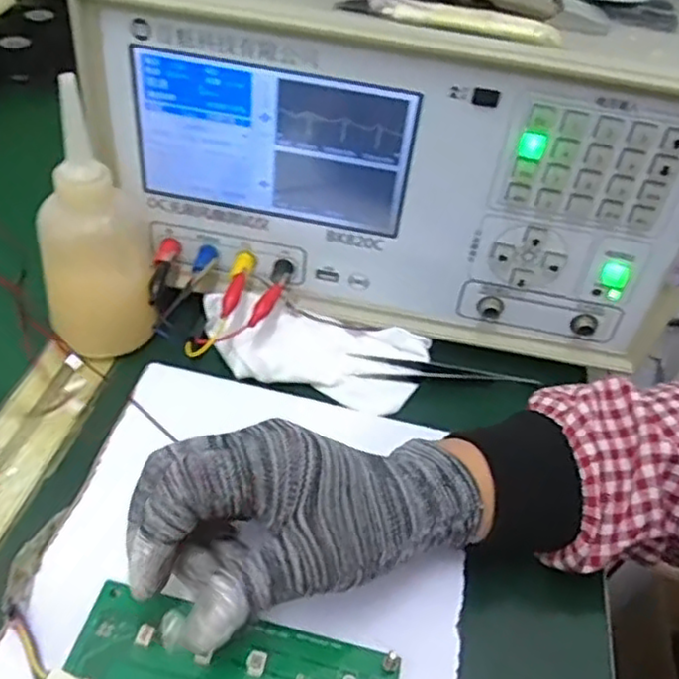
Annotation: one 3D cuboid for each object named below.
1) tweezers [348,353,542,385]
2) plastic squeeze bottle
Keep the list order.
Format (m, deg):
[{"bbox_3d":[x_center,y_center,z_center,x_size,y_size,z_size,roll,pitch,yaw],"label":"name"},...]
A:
[{"bbox_3d":[0.067,0.019,0.440,0.116,0.006,0.019,3,44,2],"label":"tweezers"},{"bbox_3d":[-0.146,-0.060,0.403,0.064,0.147,0.057,-11,45,-13],"label":"plastic squeeze bottle"}]

